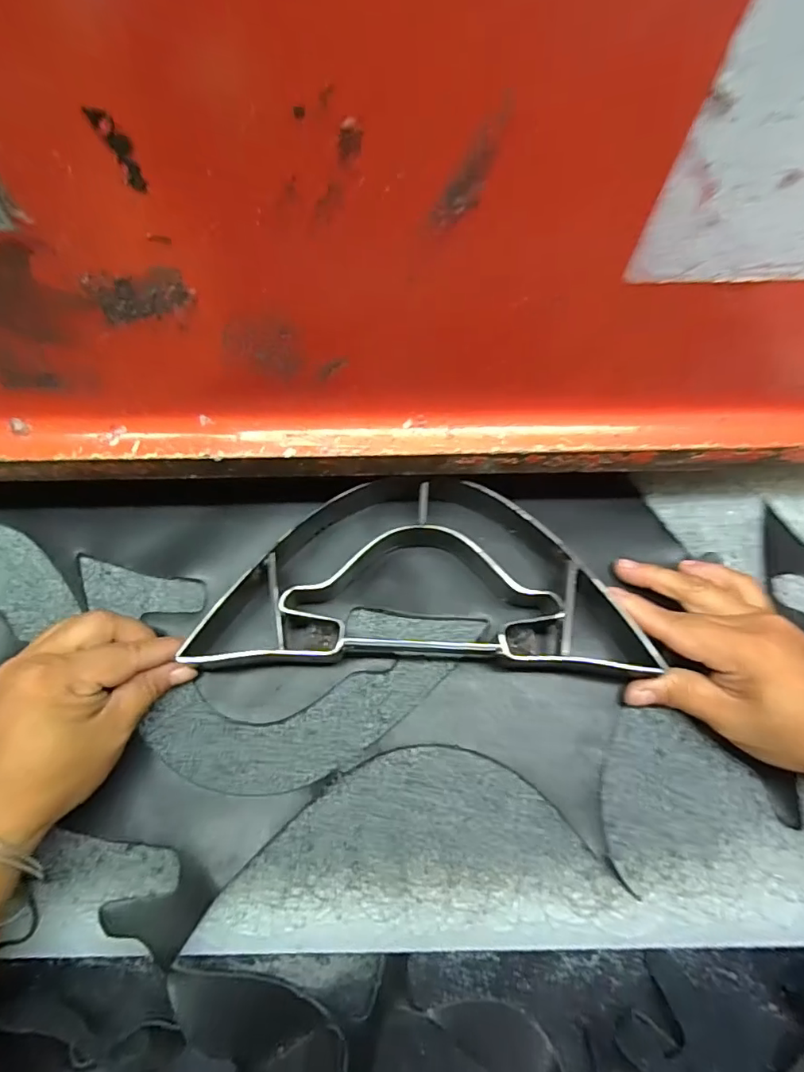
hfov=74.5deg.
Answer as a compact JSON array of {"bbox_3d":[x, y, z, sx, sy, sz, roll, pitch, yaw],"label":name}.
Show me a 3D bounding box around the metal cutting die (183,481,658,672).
[{"bbox_3d":[0.010,0.024,0.336,0.266,0.041,0.119,0,69,1],"label":"metal cutting die"}]

